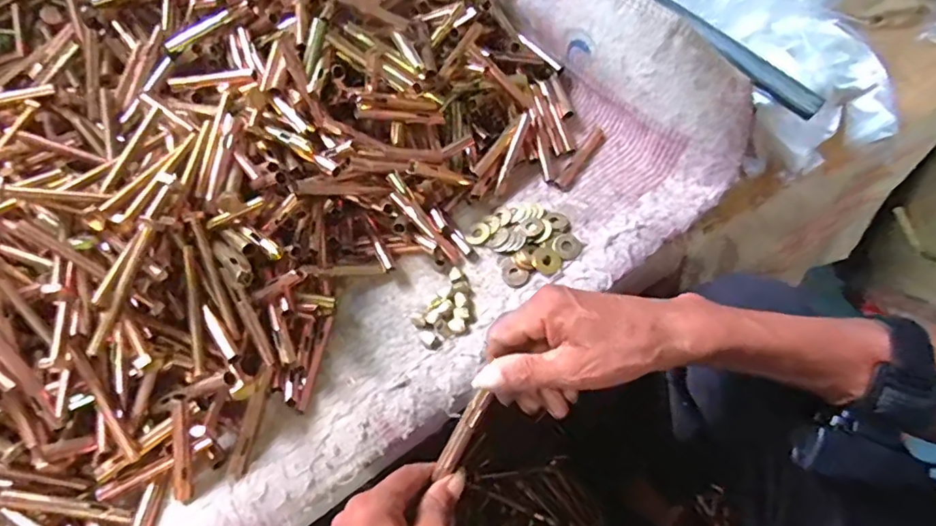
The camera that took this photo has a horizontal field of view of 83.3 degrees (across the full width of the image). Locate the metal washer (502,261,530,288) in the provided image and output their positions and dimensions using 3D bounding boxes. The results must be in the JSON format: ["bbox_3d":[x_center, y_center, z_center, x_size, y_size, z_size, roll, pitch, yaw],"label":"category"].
[{"bbox_3d":[0.041,0.011,0.471,0.022,0.004,0.025,-38,64,-18],"label":"metal washer"}]

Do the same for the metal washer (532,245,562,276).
[{"bbox_3d":[0.070,-0.004,0.471,0.026,0.006,0.028,-1,59,2],"label":"metal washer"}]

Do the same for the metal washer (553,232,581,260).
[{"bbox_3d":[0.090,-0.016,0.479,0.024,0.004,0.028,18,62,14],"label":"metal washer"}]

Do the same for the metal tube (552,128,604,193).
[{"bbox_3d":[0.116,-0.106,0.535,0.016,0.008,0.085,33,66,20],"label":"metal tube"}]

